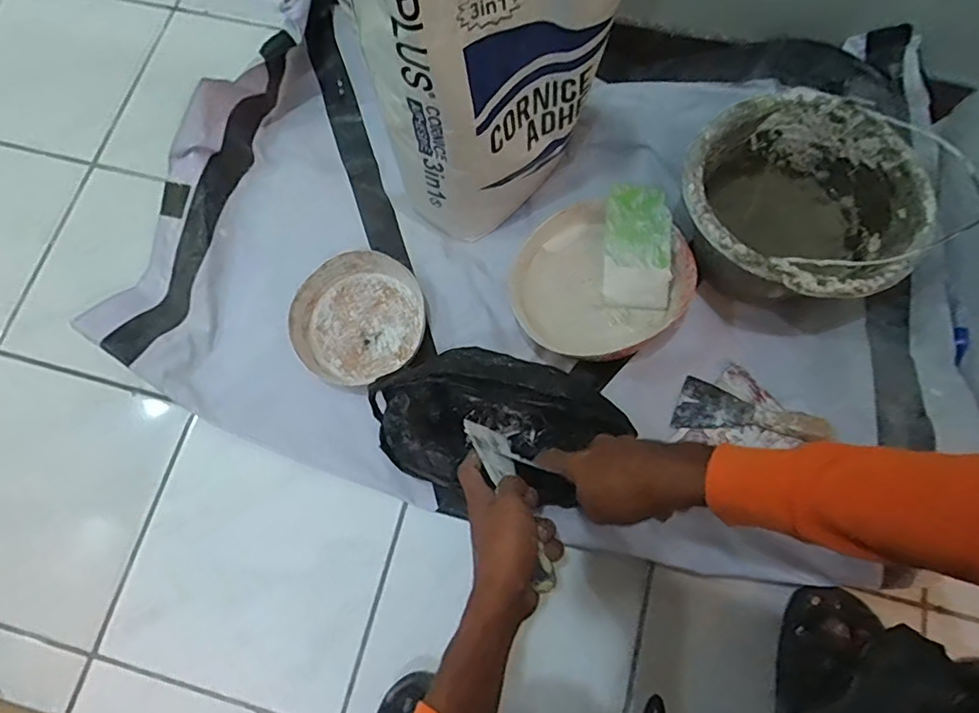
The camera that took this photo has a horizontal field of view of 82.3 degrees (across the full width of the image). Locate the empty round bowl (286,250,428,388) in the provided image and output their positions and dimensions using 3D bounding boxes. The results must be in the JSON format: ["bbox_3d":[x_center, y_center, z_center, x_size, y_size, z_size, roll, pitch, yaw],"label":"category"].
[{"bbox_3d":[-0.169,-0.050,0.721,0.165,0.042,0.157,0,73,2],"label":"empty round bowl"}]

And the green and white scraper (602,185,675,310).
[{"bbox_3d":[0.186,-0.135,0.698,0.081,0.007,0.146,4,104,17],"label":"green and white scraper"}]

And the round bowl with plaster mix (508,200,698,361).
[{"bbox_3d":[0.137,-0.093,0.691,0.202,0.062,0.184,0,73,2],"label":"round bowl with plaster mix"}]

